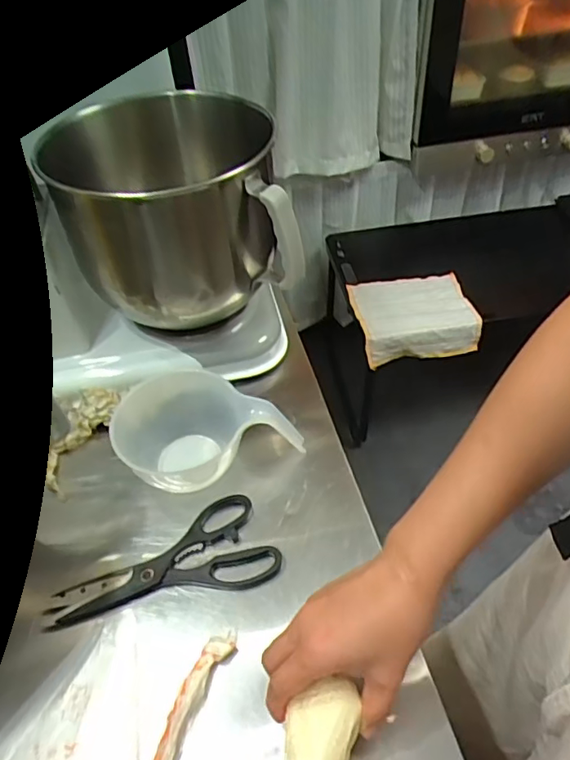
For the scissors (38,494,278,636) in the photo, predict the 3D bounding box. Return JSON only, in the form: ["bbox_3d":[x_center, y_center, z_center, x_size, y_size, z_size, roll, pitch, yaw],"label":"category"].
[{"bbox_3d":[-0.103,0.171,0.482,0.184,0.008,0.084,-23,50,-17],"label":"scissors"}]

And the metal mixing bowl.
[{"bbox_3d":[-0.102,-0.179,0.596,0.220,0.160,0.220,-2,47,2],"label":"metal mixing bowl"}]

